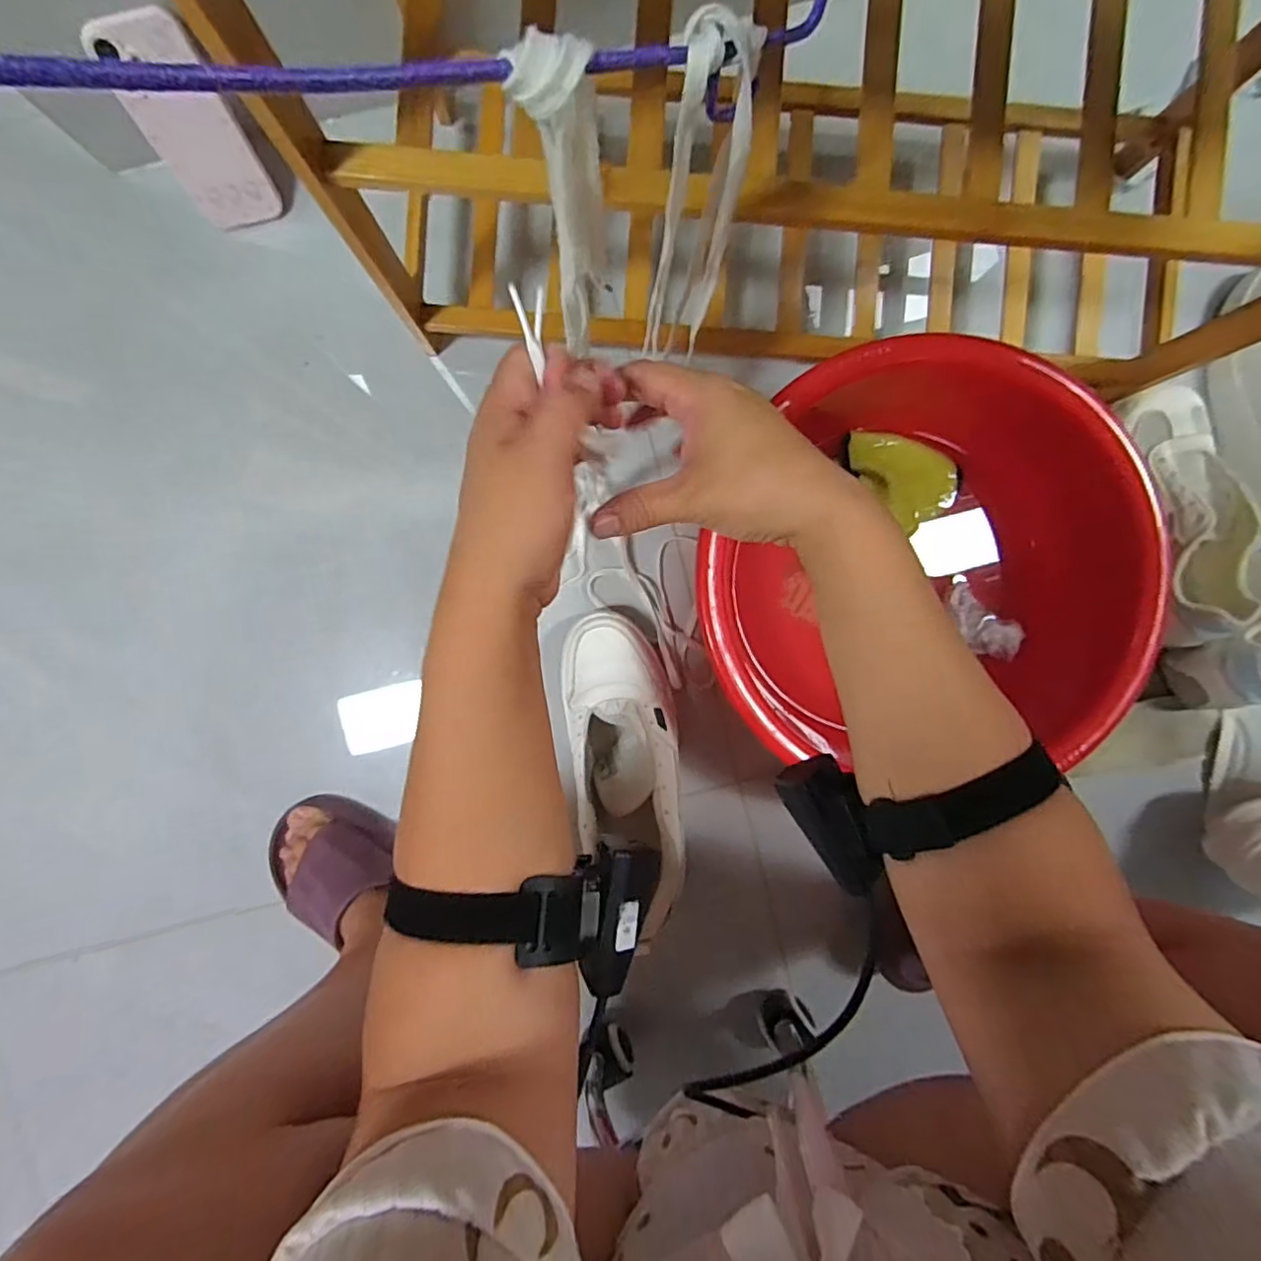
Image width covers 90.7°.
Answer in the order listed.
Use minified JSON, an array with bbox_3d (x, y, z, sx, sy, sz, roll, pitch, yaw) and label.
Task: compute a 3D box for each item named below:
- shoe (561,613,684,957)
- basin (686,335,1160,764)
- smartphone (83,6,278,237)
[{"bbox_3d":[-0.002,0.117,0.584,0.096,0.106,0.260,-11,87,2],"label":"shoe"},{"bbox_3d":[0.243,-0.066,0.572,0.371,0.151,0.355,0,87,3],"label":"basin"},{"bbox_3d":[-0.373,-0.428,0.537,0.079,0.155,0.013,-5,65,2],"label":"smartphone"}]

